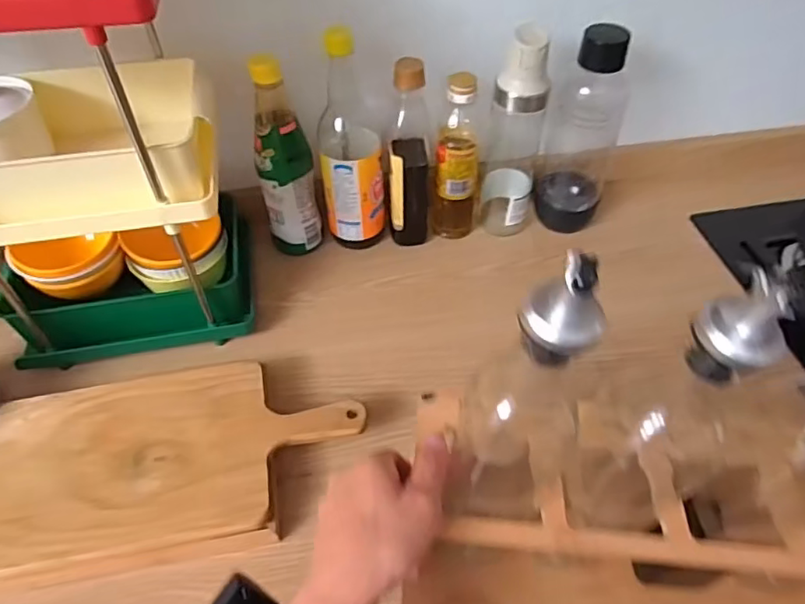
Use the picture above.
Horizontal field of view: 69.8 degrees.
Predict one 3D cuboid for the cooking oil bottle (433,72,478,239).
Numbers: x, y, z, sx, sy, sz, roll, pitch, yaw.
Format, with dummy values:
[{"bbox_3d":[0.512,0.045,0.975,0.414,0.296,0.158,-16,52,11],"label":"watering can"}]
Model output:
[{"bbox_3d":[0.072,-0.176,0.741,0.052,0.232,0.059,11,49,10],"label":"cooking oil bottle"}]

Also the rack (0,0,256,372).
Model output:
[{"bbox_3d":[-0.314,-0.155,0.540,0.254,0.424,0.171,-6,48,-5],"label":"rack"}]

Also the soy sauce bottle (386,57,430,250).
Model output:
[{"bbox_3d":[0.011,-0.183,0.730,0.053,0.255,0.082,2,48,2],"label":"soy sauce bottle"}]

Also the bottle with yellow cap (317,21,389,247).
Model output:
[{"bbox_3d":[-0.063,-0.190,0.713,0.077,0.284,0.089,-5,48,-4],"label":"bottle with yellow cap"}]

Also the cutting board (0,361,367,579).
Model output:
[{"bbox_3d":[-0.222,0.138,0.561,0.348,0.027,0.186,-9,49,-8],"label":"cutting board"}]

